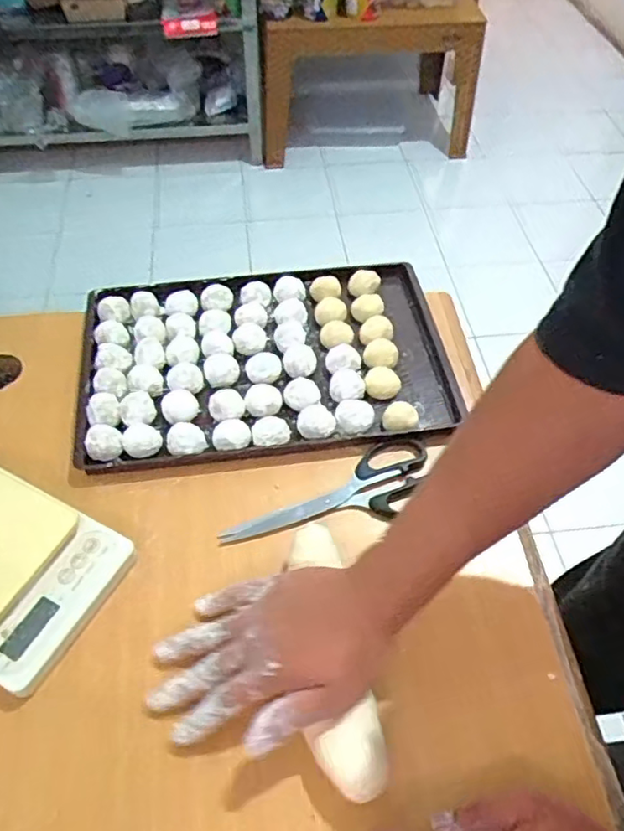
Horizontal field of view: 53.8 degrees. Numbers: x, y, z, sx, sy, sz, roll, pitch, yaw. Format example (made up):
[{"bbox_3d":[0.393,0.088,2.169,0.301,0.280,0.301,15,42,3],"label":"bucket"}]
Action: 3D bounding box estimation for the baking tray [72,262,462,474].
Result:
[{"bbox_3d":[-0.050,-0.065,0.640,0.368,0.020,0.231,-6,53,-7],"label":"baking tray"}]

